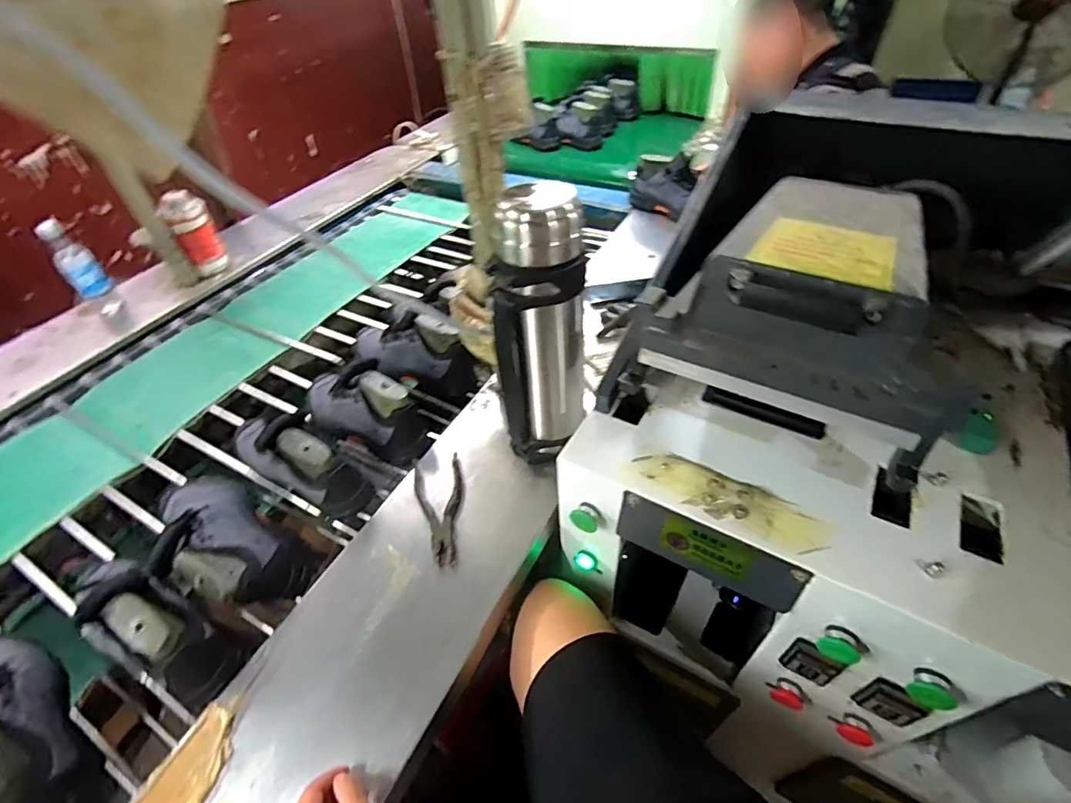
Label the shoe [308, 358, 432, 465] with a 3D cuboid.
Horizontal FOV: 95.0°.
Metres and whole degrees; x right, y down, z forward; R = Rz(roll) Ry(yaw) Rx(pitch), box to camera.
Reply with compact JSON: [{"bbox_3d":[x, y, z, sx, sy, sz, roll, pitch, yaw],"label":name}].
[{"bbox_3d":[-0.312,-0.002,0.863,0.281,0.113,0.108,20,52,21],"label":"shoe"}]

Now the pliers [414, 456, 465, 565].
[{"bbox_3d":[-0.138,0.149,0.730,0.075,0.012,0.191,-15,48,-10],"label":"pliers"}]

